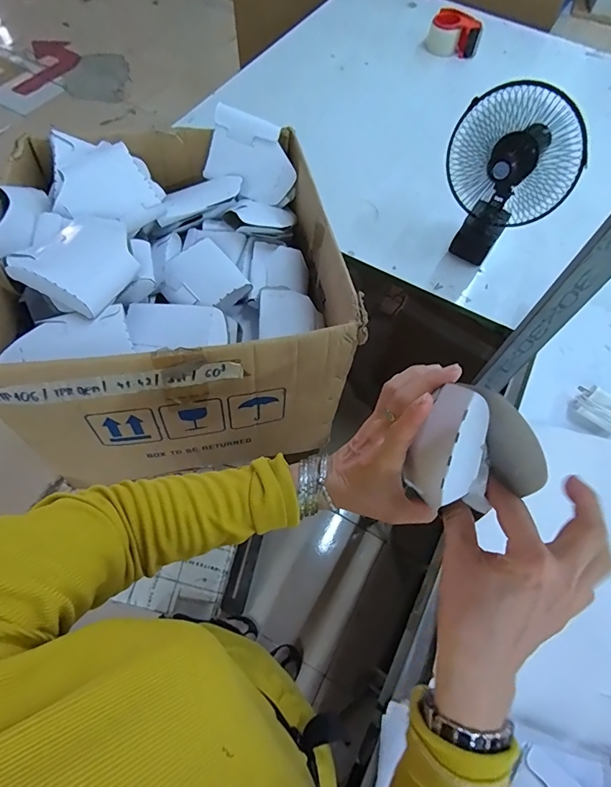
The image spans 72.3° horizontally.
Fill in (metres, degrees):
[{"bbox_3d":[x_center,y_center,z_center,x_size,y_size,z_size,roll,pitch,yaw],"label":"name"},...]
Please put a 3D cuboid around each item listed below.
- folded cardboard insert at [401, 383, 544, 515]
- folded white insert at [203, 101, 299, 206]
[{"bbox_3d":[0.112,0.042,0.295,0.056,0.084,0.086,22,90,-23],"label":"folded cardboard insert"},{"bbox_3d":[-0.088,-0.396,0.705,0.145,0.114,0.030,22,42,-9],"label":"folded white insert"}]

